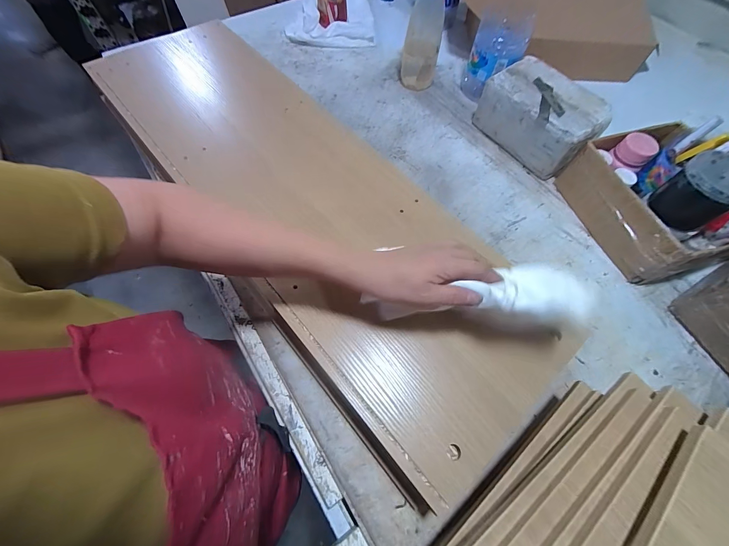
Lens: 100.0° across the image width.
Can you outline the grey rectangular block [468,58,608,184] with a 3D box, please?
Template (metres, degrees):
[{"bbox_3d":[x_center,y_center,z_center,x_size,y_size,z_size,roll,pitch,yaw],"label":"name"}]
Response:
[{"bbox_3d":[0.331,-0.300,0.594,0.123,0.109,0.210,-36,71,-17],"label":"grey rectangular block"}]

